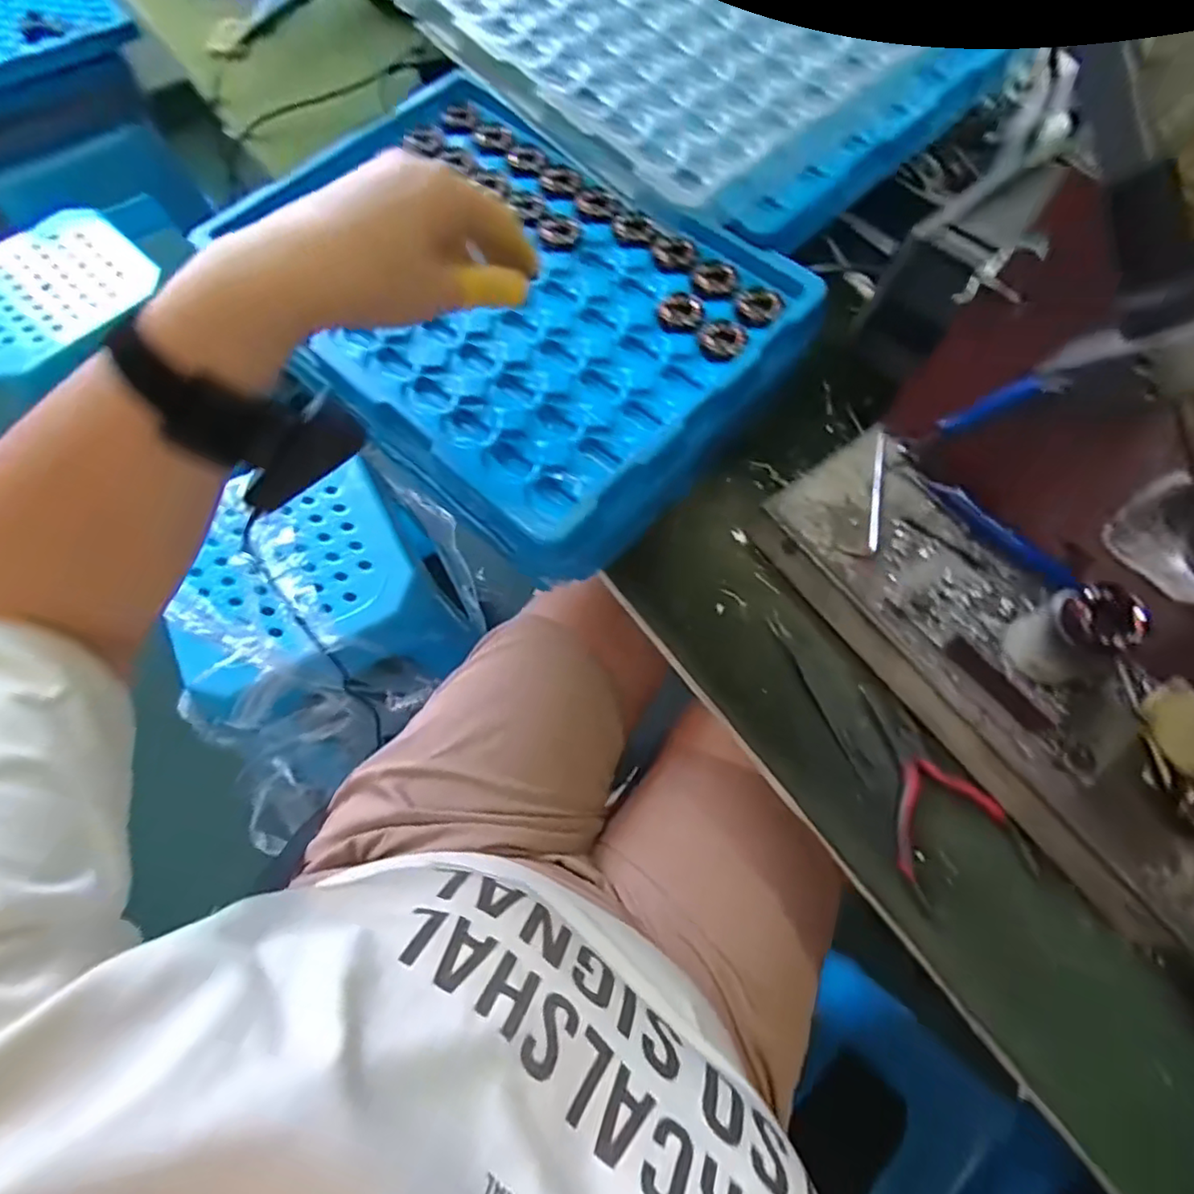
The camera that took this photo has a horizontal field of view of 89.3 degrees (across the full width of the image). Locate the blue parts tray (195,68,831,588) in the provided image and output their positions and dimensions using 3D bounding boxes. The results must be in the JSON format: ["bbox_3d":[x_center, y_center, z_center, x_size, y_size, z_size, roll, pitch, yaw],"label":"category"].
[{"bbox_3d":[-0.074,-0.210,0.438,0.390,0.062,0.272,39,74,15],"label":"blue parts tray"}]

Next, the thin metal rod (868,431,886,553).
[{"bbox_3d":[0.172,-0.066,0.368,0.005,0.004,0.084,12,69,6],"label":"thin metal rod"}]

